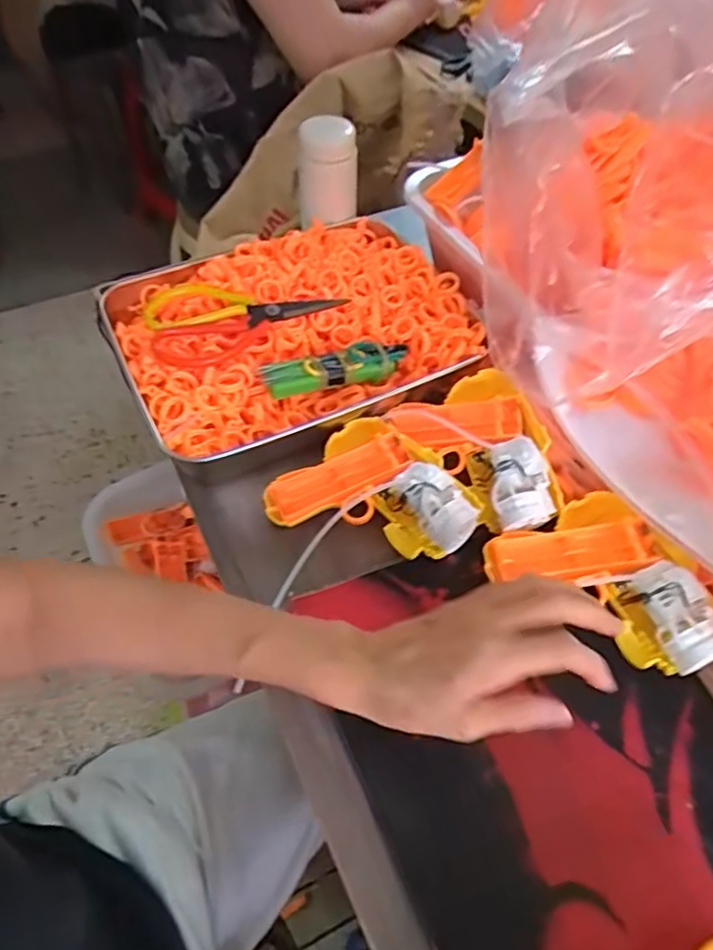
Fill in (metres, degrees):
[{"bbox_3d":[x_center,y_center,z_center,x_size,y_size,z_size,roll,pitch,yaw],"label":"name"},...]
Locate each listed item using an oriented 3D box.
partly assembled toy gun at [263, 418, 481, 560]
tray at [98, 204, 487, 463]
[{"bbox_3d":[0.009,0.017,0.458,0.123,0.034,0.134,-31,59,-21],"label":"partly assembled toy gun"},{"bbox_3d":[-0.055,-0.144,0.548,0.312,0.047,0.250,-19,55,-14],"label":"tray"}]

